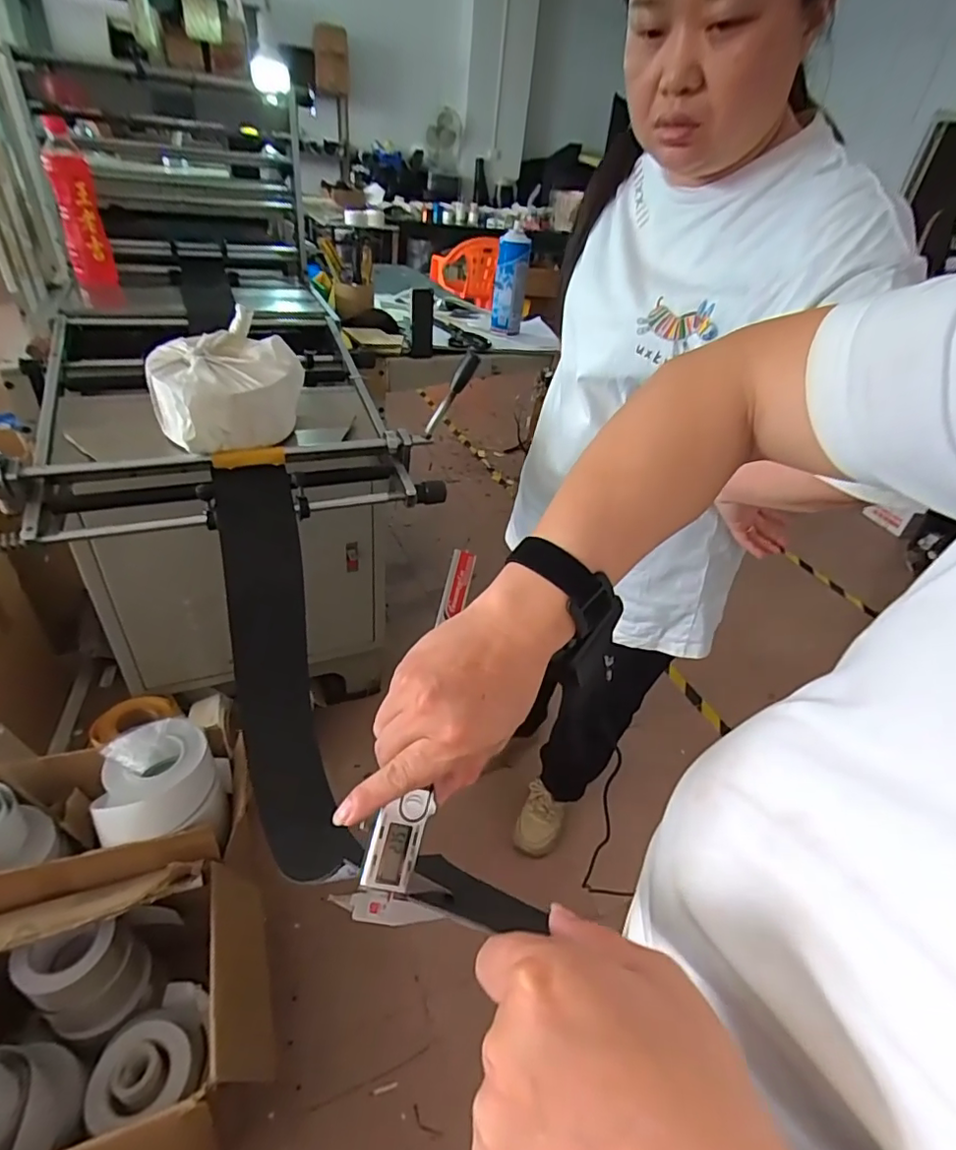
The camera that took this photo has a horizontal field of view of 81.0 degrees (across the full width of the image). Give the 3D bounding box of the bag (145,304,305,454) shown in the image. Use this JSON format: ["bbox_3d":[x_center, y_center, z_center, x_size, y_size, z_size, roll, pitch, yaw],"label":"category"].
[{"bbox_3d":[-0.286,-0.220,0.658,0.169,0.098,0.185,-20,44,-31],"label":"bag"}]

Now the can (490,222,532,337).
[{"bbox_3d":[0.064,-0.579,1.114,0.066,0.181,0.058,8,36,1],"label":"can"}]

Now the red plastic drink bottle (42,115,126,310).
[{"bbox_3d":[-0.657,-0.587,0.929,0.064,0.243,0.067,-16,42,-28],"label":"red plastic drink bottle"}]

